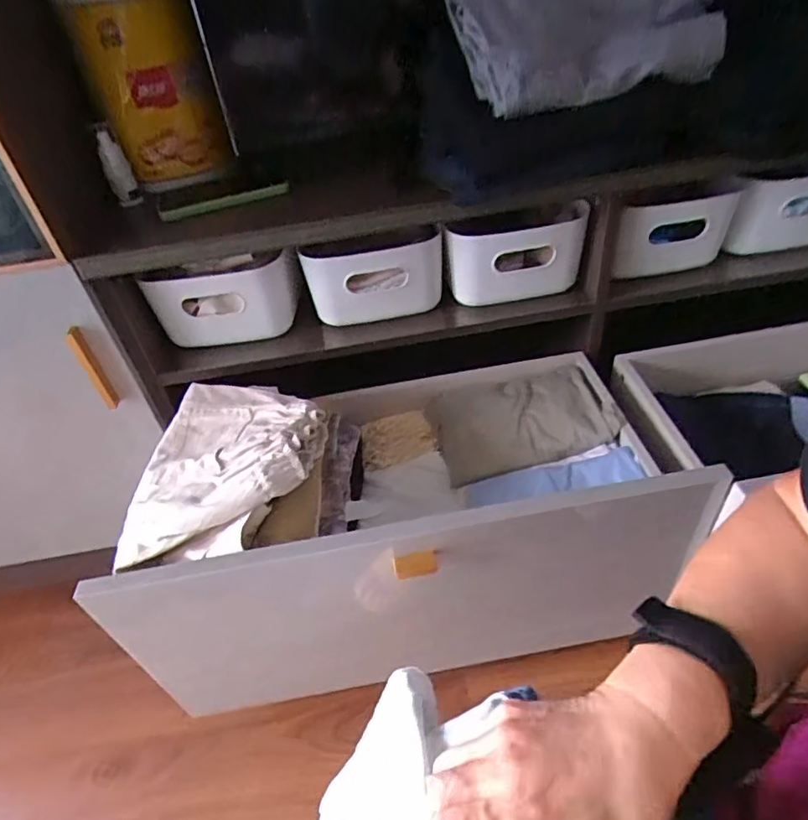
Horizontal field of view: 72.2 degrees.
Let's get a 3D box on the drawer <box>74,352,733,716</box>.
[{"bbox_3d":[0.002,0.121,0.736,0.625,0.296,0.335,-8,41,0],"label":"drawer"}]

